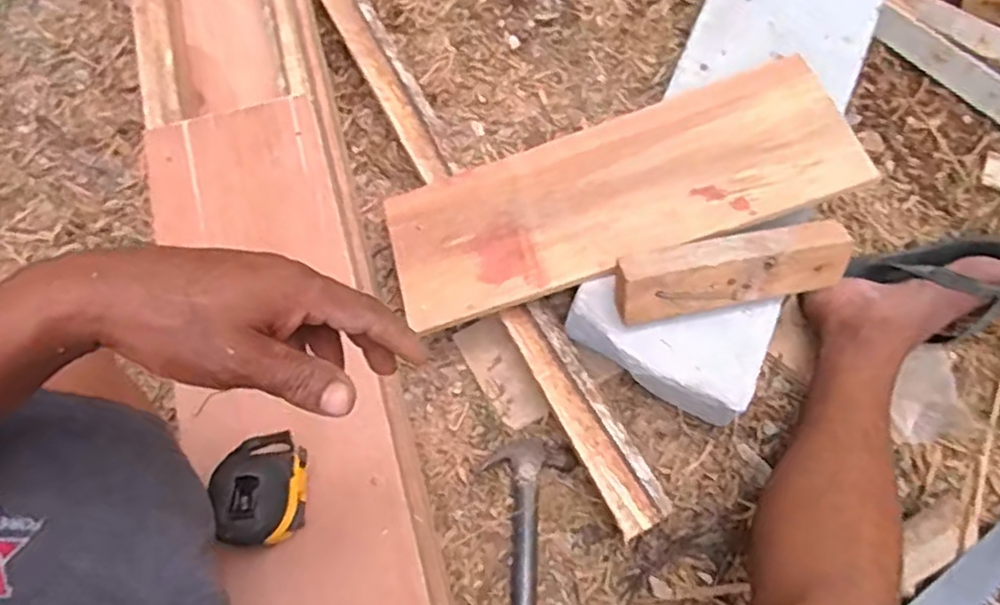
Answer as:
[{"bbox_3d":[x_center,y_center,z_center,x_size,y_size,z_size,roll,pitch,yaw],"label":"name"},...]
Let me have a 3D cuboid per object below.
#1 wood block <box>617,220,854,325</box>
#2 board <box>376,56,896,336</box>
[{"bbox_3d":[0.227,-0.031,0.684,0.230,0.069,0.040,-13,33,-3],"label":"wood block"},{"bbox_3d":[0.122,-0.119,0.747,0.488,0.012,0.182,-19,62,4],"label":"board"}]

